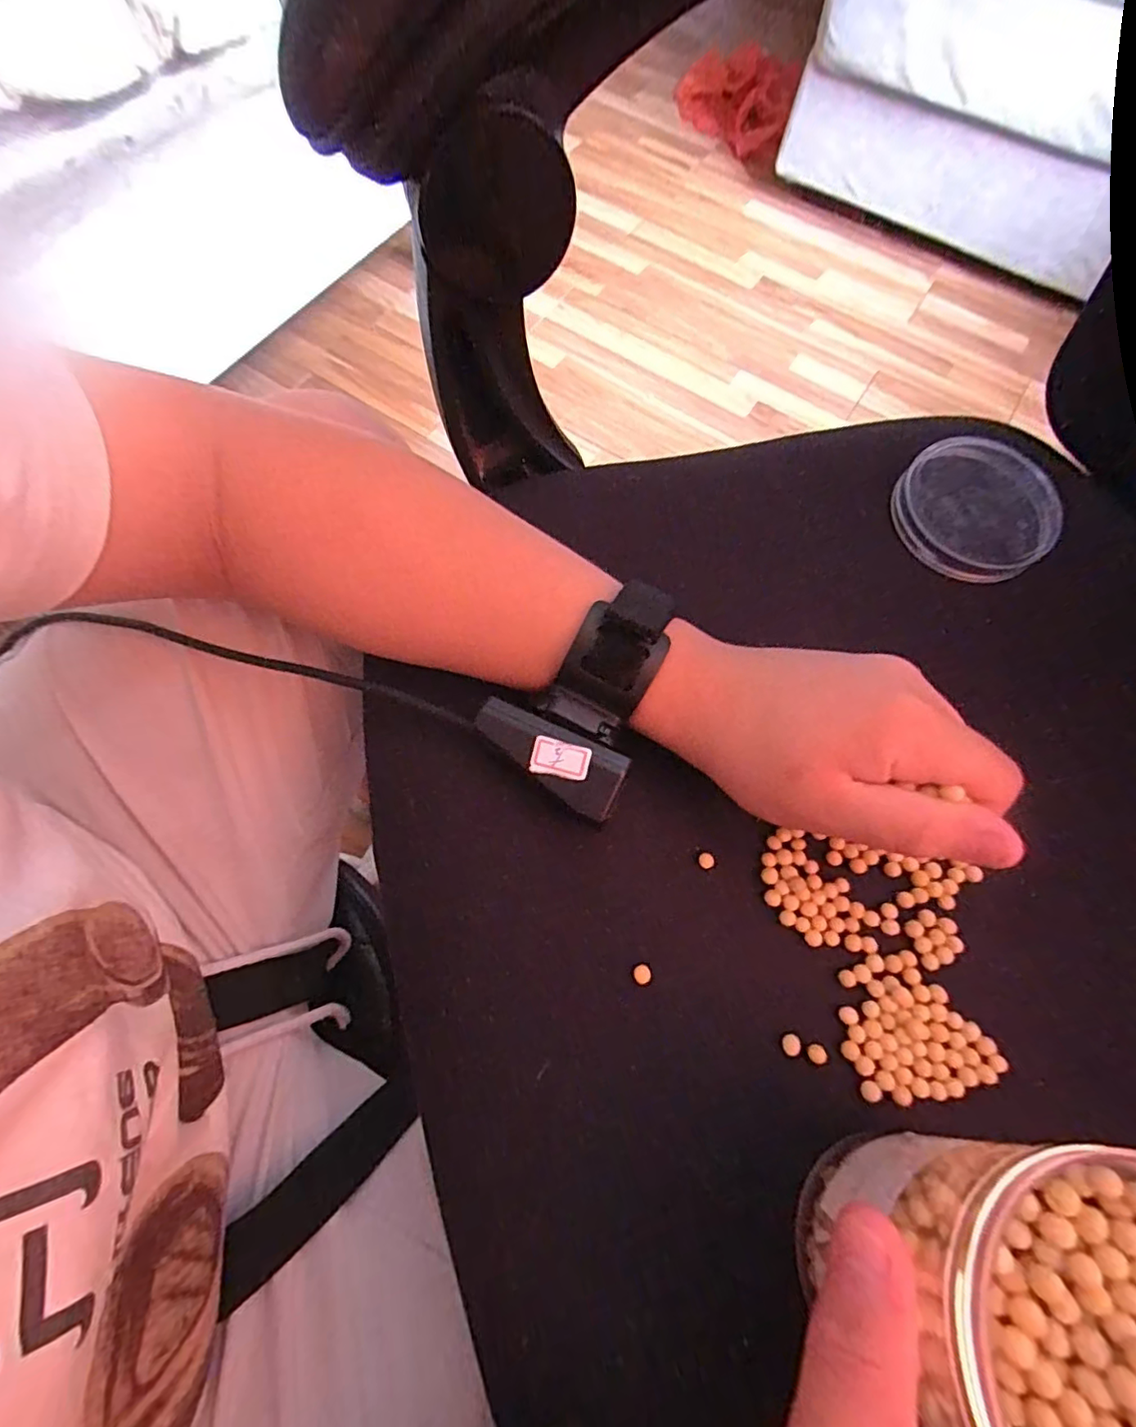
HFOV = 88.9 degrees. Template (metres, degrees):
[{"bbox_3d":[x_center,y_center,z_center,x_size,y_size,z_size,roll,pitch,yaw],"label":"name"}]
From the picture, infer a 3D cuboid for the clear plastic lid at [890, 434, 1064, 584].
[{"bbox_3d":[0.232,-0.118,0.329,0.082,0.018,0.090,1,70,-2],"label":"clear plastic lid"}]

